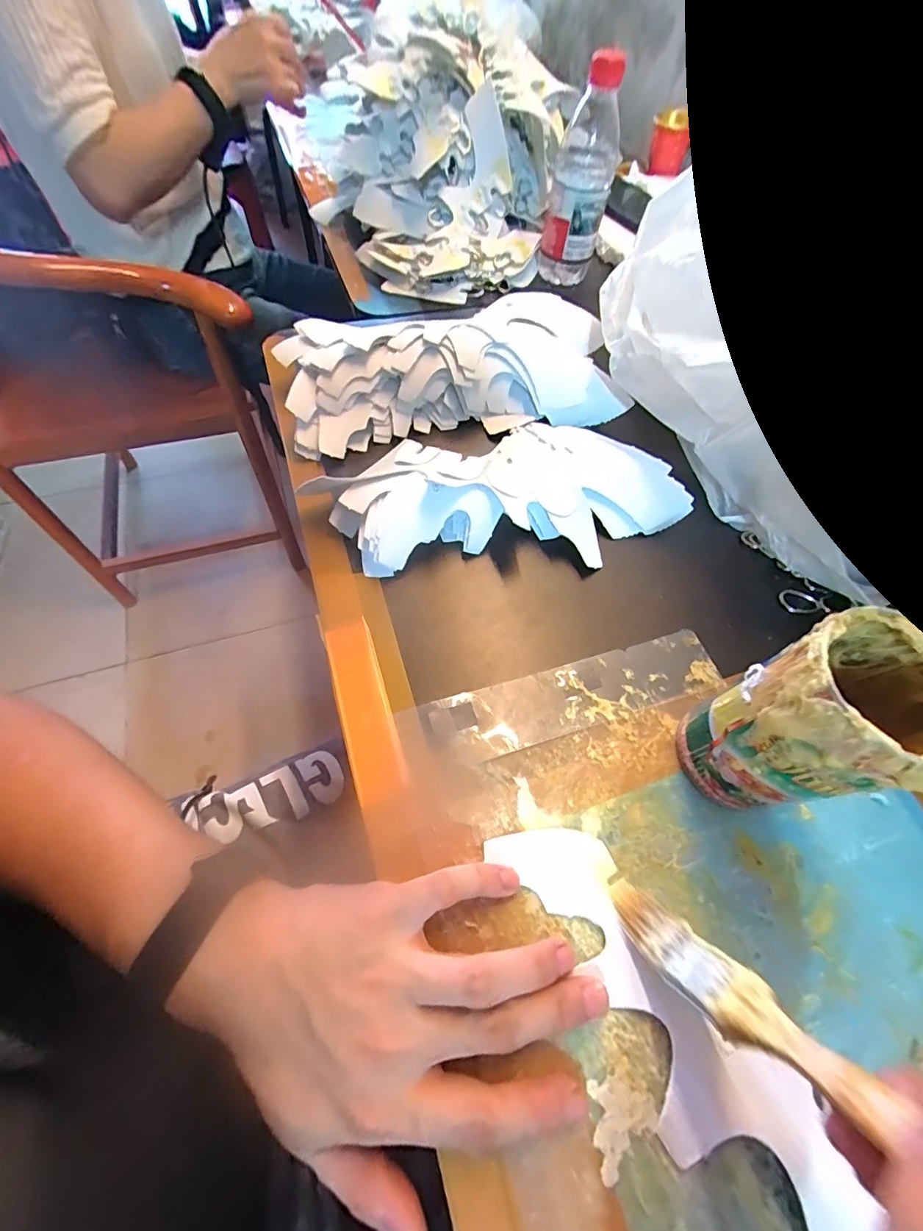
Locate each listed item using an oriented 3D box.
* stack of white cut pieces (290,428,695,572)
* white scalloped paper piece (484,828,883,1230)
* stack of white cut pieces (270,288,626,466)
[{"bbox_3d":[0.036,-0.098,0.358,0.272,0.038,0.145,-14,62,-13],"label":"stack of white cut pieces"},{"bbox_3d":[0.089,0.179,0.215,0.057,0.007,0.186,-33,64,-21],"label":"white scalloped paper piece"},{"bbox_3d":[-0.013,-0.232,0.418,0.285,0.057,0.163,-9,61,-9],"label":"stack of white cut pieces"}]

